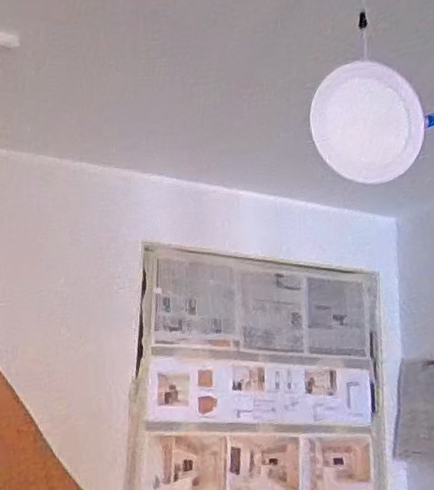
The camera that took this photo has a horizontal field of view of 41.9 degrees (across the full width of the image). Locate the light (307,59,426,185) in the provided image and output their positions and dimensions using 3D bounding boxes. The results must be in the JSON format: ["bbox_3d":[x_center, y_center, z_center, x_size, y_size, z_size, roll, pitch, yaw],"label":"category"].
[{"bbox_3d":[0.200,-0.162,0.748,0.141,0.152,0.023,-14,0,-2],"label":"light"}]

